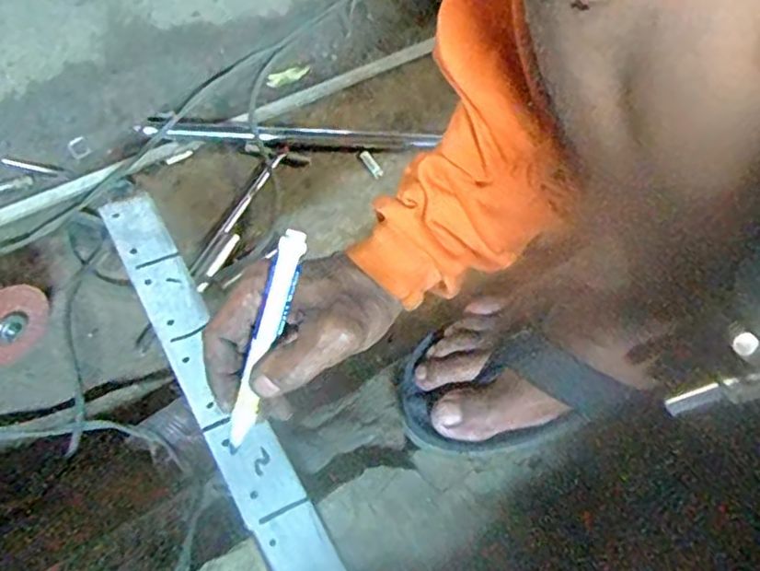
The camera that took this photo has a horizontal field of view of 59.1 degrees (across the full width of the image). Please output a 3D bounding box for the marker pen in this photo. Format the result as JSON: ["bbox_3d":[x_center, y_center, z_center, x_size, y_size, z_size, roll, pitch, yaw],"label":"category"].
[{"bbox_3d":[-0.065,0.030,0.374,0.014,0.008,0.123,18,96,7],"label":"marker pen"}]

